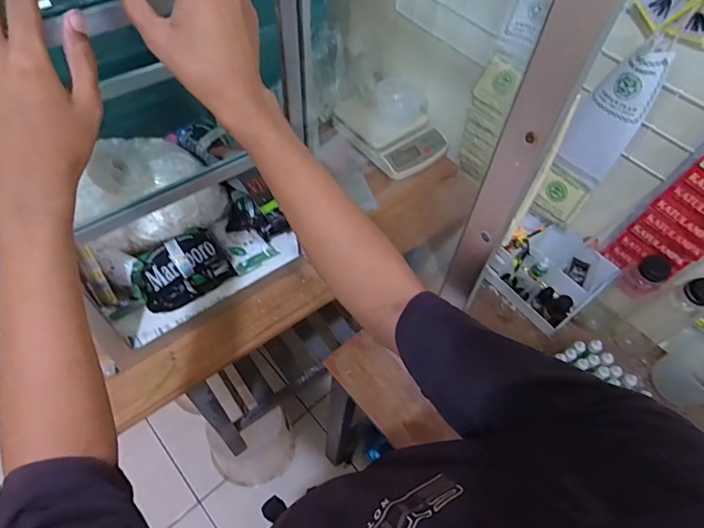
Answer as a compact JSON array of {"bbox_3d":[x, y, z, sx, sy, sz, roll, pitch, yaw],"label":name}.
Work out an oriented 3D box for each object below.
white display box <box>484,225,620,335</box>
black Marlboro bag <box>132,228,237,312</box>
[{"bbox_3d":[0.373,0.020,0.863,0.144,0.096,0.181,-38,67,-25],"label":"white display box"},{"bbox_3d":[-0.258,0.002,0.689,0.135,0.062,0.092,-28,63,-21],"label":"black Marlboro bag"}]

